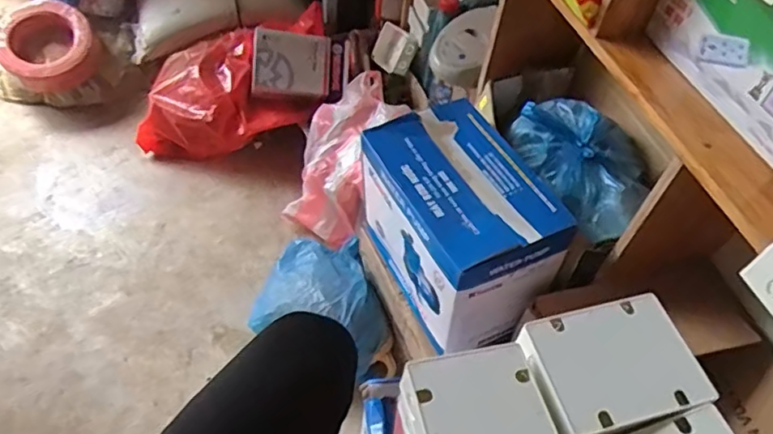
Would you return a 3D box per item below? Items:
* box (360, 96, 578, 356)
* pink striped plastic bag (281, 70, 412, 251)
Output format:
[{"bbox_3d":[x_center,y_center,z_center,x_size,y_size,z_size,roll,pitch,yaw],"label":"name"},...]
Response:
[{"bbox_3d":[0.112,0.011,0.955,0.206,0.252,0.323,-16,55,-18],"label":"box"},{"bbox_3d":[-0.082,-0.161,1.347,0.206,0.252,0.413,20,52,10],"label":"pink striped plastic bag"}]

